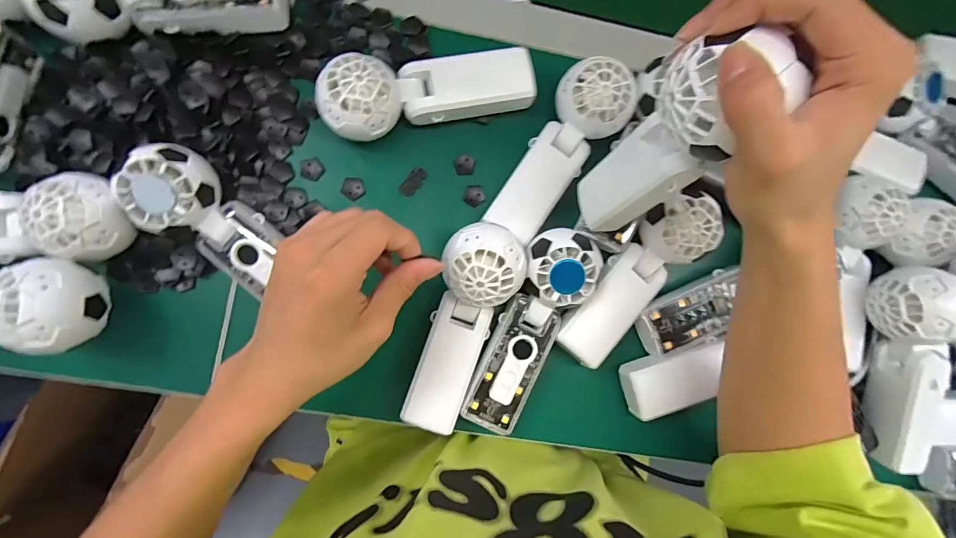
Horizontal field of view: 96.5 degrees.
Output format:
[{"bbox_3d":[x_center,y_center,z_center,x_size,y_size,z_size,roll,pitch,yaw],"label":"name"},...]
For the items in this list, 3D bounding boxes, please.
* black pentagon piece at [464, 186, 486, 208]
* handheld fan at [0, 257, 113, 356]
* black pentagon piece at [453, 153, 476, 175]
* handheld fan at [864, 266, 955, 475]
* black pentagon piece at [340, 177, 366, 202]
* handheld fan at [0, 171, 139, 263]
[{"bbox_3d":[-0.003,-0.065,0.379,0.018,0.004,0.018,-5,86,-7],"label":"black pentagon piece"},{"bbox_3d":[-0.348,0.027,0.301,0.169,0.055,0.061,-2,86,13],"label":"handheld fan"},{"bbox_3d":[-0.012,-0.092,0.376,0.019,0.004,0.017,-4,86,-7],"label":"black pentagon piece"},{"bbox_3d":[0.360,0.085,0.358,0.043,0.055,0.170,-5,102,-7],"label":"handheld fan"},{"bbox_3d":[-0.107,-0.070,0.366,0.019,0.004,0.019,35,83,-3],"label":"black pentagon piece"},{"bbox_3d":[-0.341,-0.033,0.309,0.168,0.051,0.058,-4,86,6],"label":"handheld fan"}]

